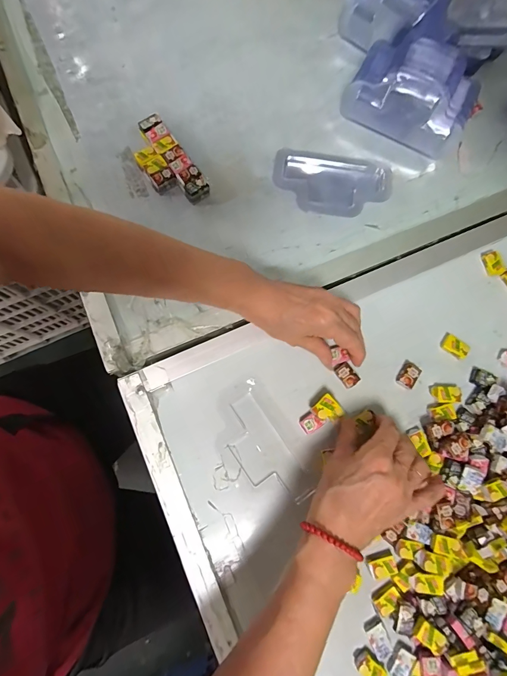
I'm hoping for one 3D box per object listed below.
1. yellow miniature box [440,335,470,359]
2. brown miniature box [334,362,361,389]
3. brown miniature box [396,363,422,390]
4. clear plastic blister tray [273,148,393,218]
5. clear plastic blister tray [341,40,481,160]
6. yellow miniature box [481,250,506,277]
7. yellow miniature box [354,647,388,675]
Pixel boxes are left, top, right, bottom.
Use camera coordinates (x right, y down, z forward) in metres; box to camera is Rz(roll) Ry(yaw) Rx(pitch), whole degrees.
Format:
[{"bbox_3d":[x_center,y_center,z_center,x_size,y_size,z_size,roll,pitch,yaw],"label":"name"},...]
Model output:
[{"bbox_3d":[0.222,0.010,0.376,0.026,0.009,0.019,39,80,6],"label":"yellow miniature box"},{"bbox_3d":[0.101,0.040,0.368,0.019,0.007,0.027,-34,81,-8],"label":"brown miniature box"},{"bbox_3d":[0.167,0.041,0.368,0.018,0.010,0.027,34,79,6],"label":"brown miniature box"},{"bbox_3d":[0.094,-0.188,0.412,0.139,0.014,0.081,8,78,0],"label":"clear plastic blister tray"},{"bbox_3d":[0.188,-0.289,0.402,0.143,0.076,0.089,28,79,4],"label":"clear plastic blister tray"},{"bbox_3d":[0.278,-0.086,0.398,0.017,0.010,0.028,-18,79,-5],"label":"yellow miniature box"},{"bbox_3d":[0.108,0.305,0.315,0.019,0.006,0.034,-39,82,-9],"label":"yellow miniature box"}]

